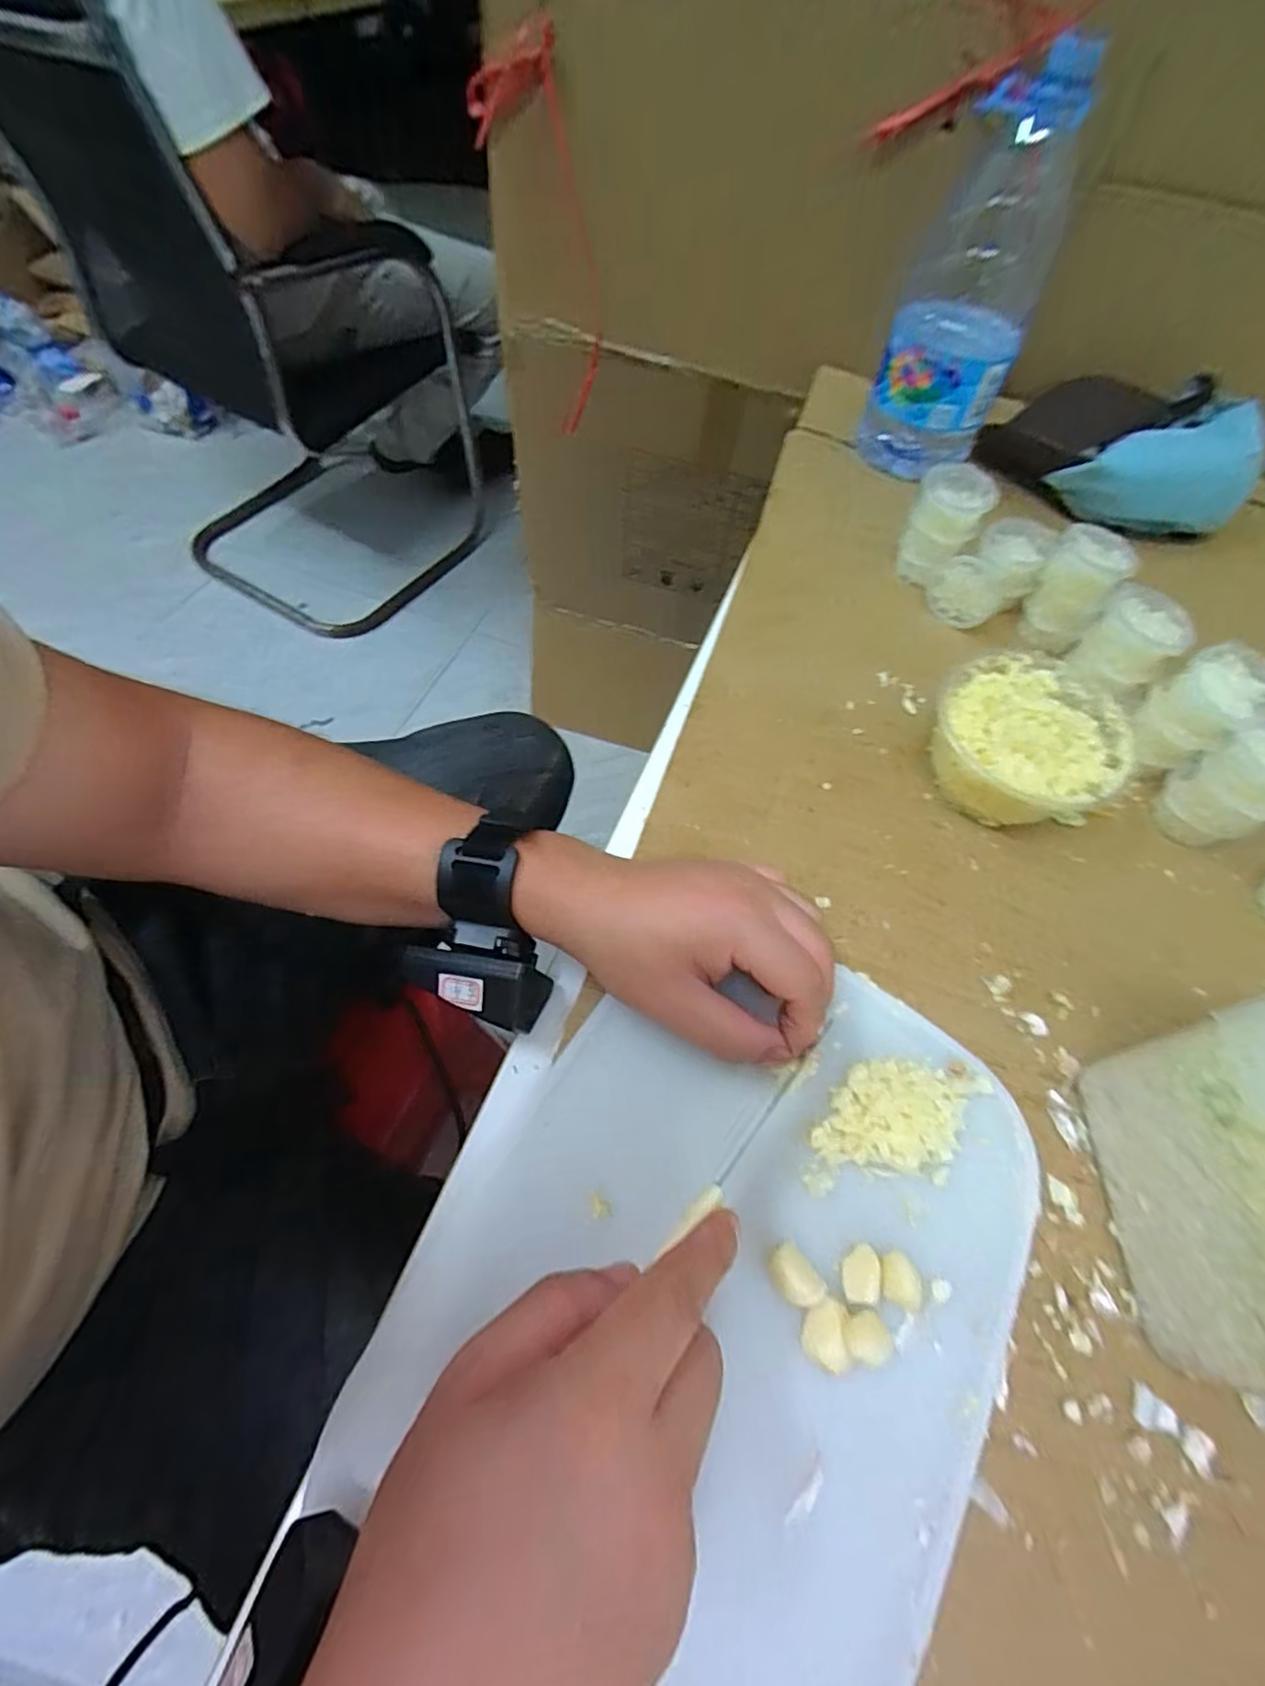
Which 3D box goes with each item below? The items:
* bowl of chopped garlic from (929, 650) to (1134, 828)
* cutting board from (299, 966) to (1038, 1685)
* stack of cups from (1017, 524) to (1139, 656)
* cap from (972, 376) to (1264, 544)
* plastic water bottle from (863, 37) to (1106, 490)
[{"bbox_3d":[0.231,-0.057,0.380,0.096,0.064,0.103,3,59,-5],"label":"bowl of chopped garlic"},{"bbox_3d":[0.032,0.177,0.255,0.218,0.020,0.303,35,63,15],"label":"cutting board"},{"bbox_3d":[0.305,-0.176,0.447,0.047,0.073,0.047,36,62,14],"label":"stack of cups"},{"bbox_3d":[0.420,-0.336,0.551,0.200,0.077,0.155,41,63,16],"label":"cap"},{"bbox_3d":[0.259,-0.415,0.490,0.097,0.241,0.072,23,60,7],"label":"plastic water bottle"}]

